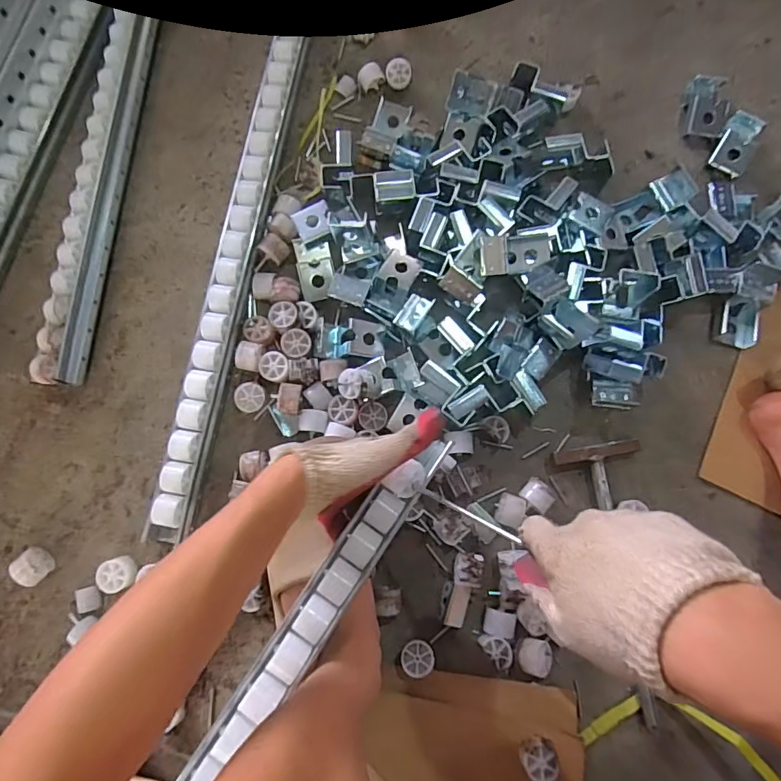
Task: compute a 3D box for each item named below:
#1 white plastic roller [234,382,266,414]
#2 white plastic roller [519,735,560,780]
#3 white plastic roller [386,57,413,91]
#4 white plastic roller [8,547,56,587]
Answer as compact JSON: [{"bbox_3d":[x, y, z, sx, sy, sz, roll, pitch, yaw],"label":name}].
[{"bbox_3d":[-0.166,0.010,0.584,0.033,0.026,0.034,0,78,-1],"label":"white plastic roller"},{"bbox_3d":[0.148,0.366,0.492,0.034,0.029,0.039,-24,79,-6],"label":"white plastic roller"},{"bbox_3d":[0.012,-0.439,0.681,0.036,0.014,0.038,-1,111,-4],"label":"white plastic roller"},{"bbox_3d":[-0.394,0.194,0.540,0.032,0.034,0.031,39,80,7],"label":"white plastic roller"}]

